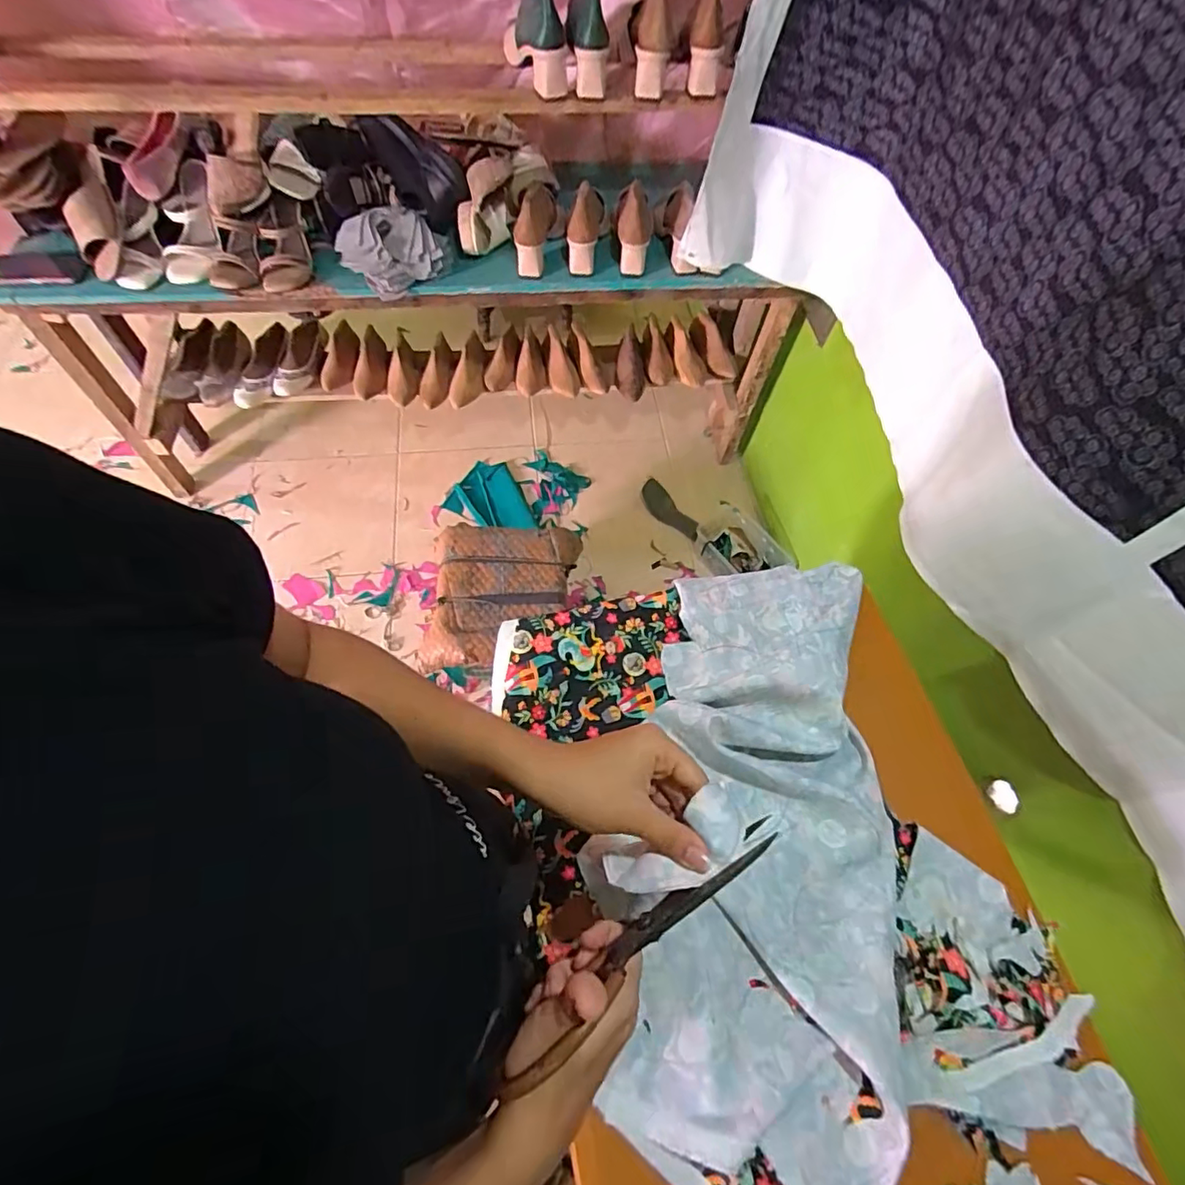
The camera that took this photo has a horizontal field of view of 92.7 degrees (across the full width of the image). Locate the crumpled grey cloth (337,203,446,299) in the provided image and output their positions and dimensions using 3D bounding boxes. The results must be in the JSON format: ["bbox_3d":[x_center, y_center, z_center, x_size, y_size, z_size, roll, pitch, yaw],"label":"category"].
[{"bbox_3d":[-0.384,-0.649,1.072,0.183,0.065,0.160,-16,65,-11],"label":"crumpled grey cloth"}]

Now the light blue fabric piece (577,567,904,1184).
[{"bbox_3d":[0.156,0.222,0.555,0.268,0.077,0.612,9,65,1],"label":"light blue fabric piece"}]

